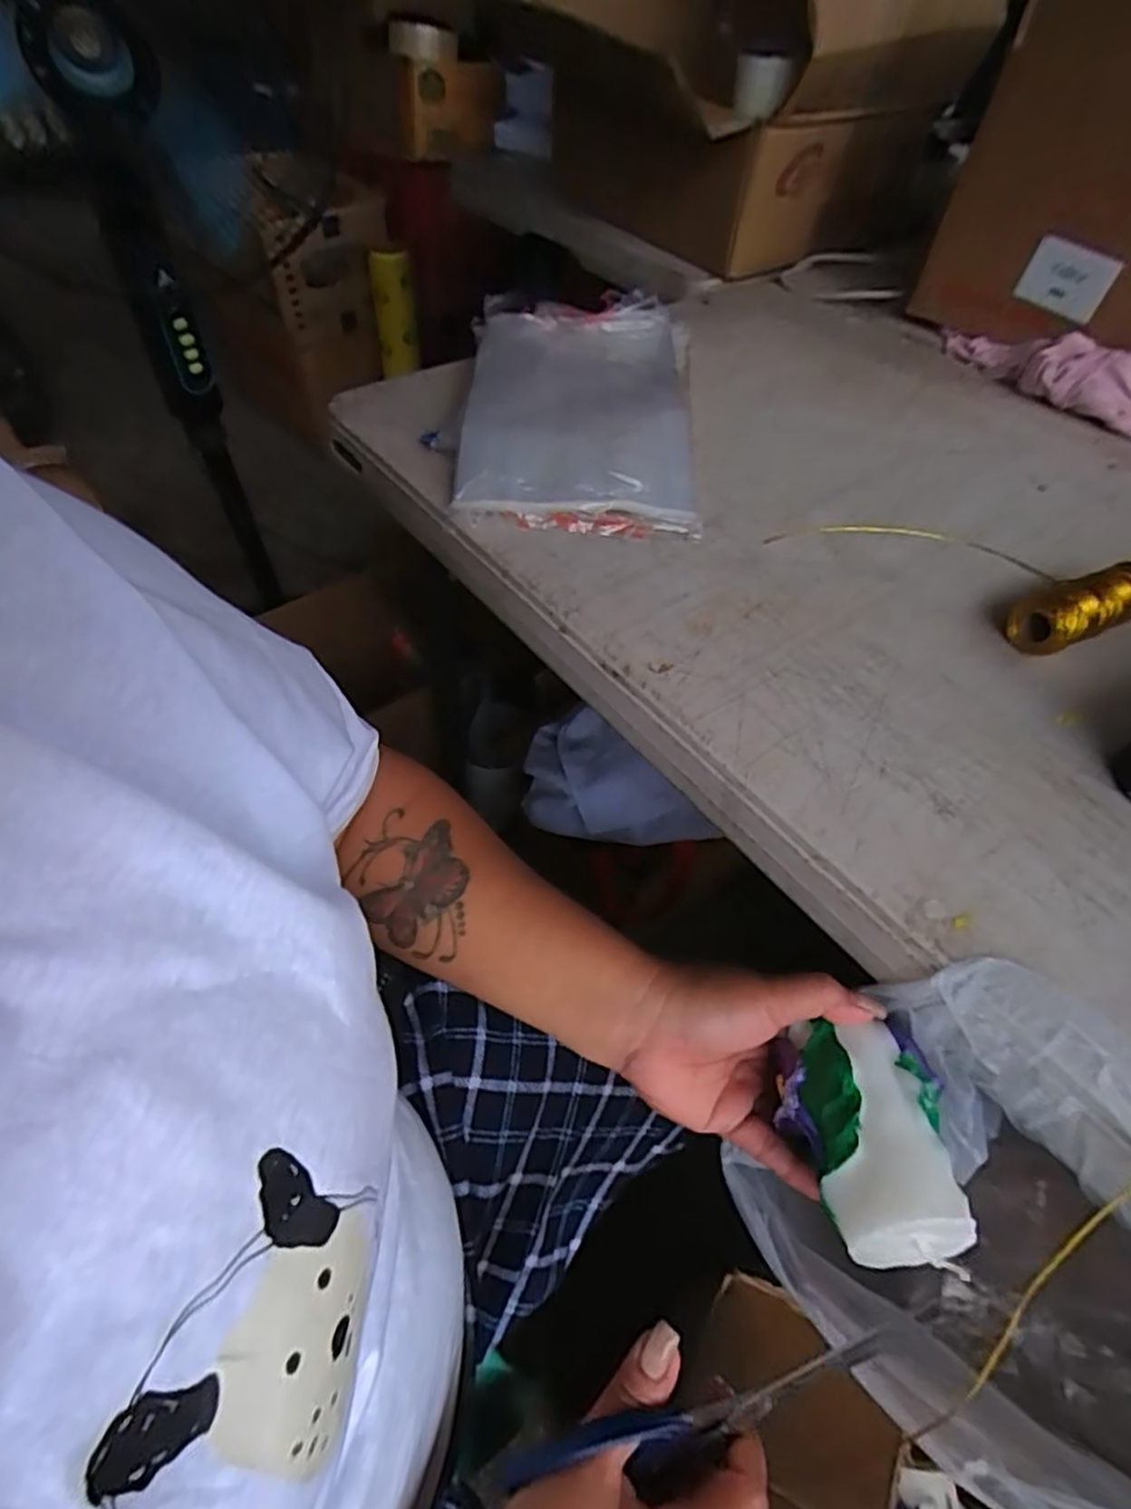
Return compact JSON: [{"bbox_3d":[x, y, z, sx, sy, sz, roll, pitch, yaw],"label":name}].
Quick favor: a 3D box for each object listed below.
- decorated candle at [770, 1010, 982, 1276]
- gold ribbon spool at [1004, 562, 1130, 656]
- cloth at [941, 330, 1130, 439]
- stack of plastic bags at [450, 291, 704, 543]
[{"bbox_3d":[0.133,0.168,0.312,0.064,0.047,0.093,8,51,3],"label":"decorated candle"},{"bbox_3d":[0.333,-0.096,0.448,0.104,0.035,0.037,-19,54,-18],"label":"gold ribbon spool"},{"bbox_3d":[0.474,-0.363,0.663,0.073,0.045,0.253,-33,60,-26],"label":"cloth"},{"bbox_3d":[0.008,-0.299,0.586,0.193,0.044,0.329,4,51,0],"label":"stack of plastic bags"}]

